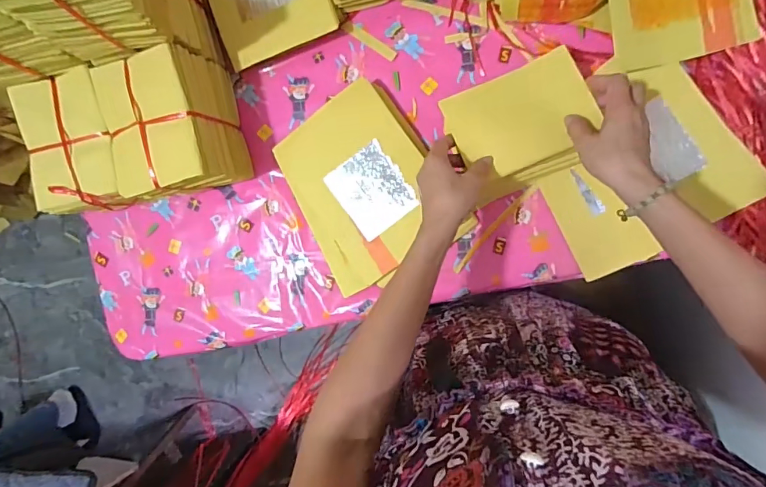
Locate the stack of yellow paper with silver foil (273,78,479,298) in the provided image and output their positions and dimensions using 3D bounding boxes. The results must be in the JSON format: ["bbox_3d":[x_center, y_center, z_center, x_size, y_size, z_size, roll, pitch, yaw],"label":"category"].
[{"bbox_3d":[-0.024,-0.073,0.626,0.206,0.052,0.240,-35,89,7],"label":"stack of yellow paper with silver foil"}]

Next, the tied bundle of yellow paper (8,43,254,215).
[{"bbox_3d":[-0.335,-0.144,0.621,0.247,0.131,0.170,-12,92,7],"label":"tied bundle of yellow paper"}]

